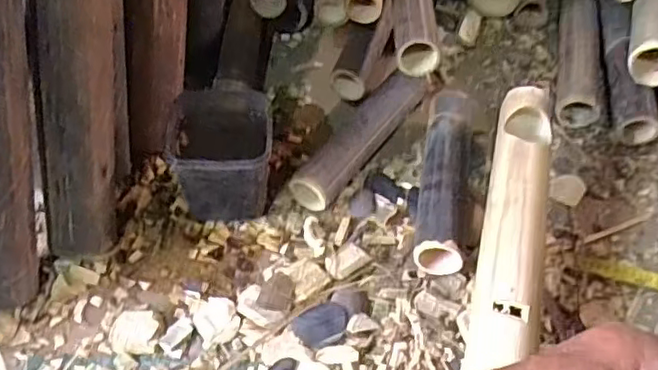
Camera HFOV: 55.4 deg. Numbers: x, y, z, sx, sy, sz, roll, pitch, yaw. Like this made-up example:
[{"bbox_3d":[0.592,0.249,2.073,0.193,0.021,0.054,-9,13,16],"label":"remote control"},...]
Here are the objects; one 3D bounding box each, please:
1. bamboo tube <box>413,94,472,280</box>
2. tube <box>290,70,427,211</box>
[{"bbox_3d":[0.144,-0.007,0.776,0.064,0.066,0.261,11,52,4],"label":"bamboo tube"},{"bbox_3d":[0.046,-0.072,0.828,0.061,0.055,0.264,30,55,18],"label":"tube"}]

